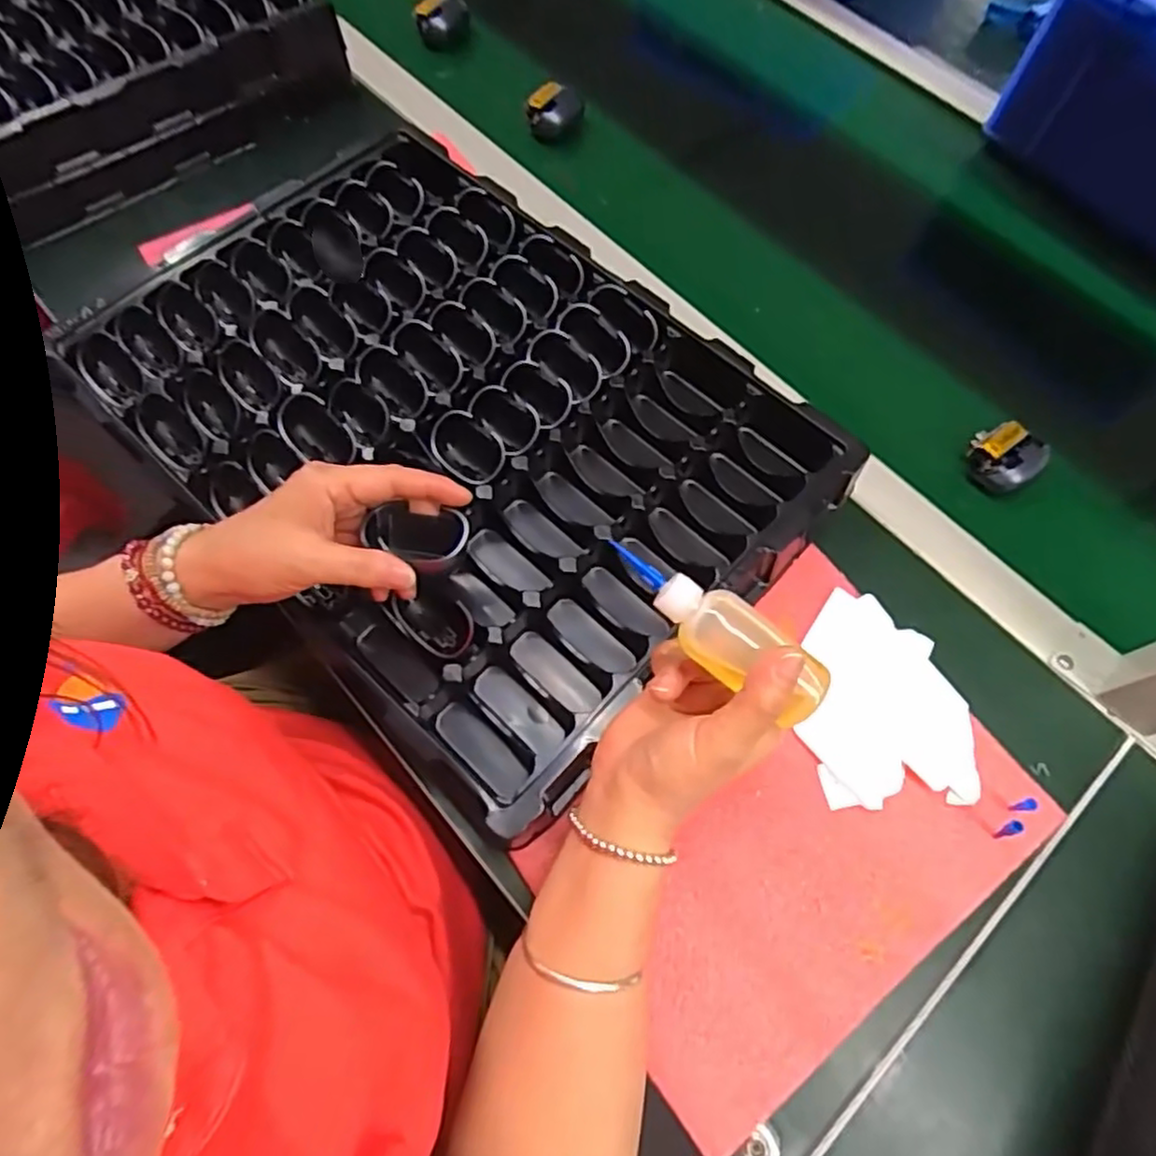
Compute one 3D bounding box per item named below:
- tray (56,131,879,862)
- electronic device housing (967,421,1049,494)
[{"bbox_3d":[-0.080,-0.103,0.468,0.429,0.047,0.320,41,70,14],"label":"tray"},{"bbox_3d":[0.309,-0.088,0.507,0.048,0.029,0.044,1,66,-3],"label":"electronic device housing"}]

